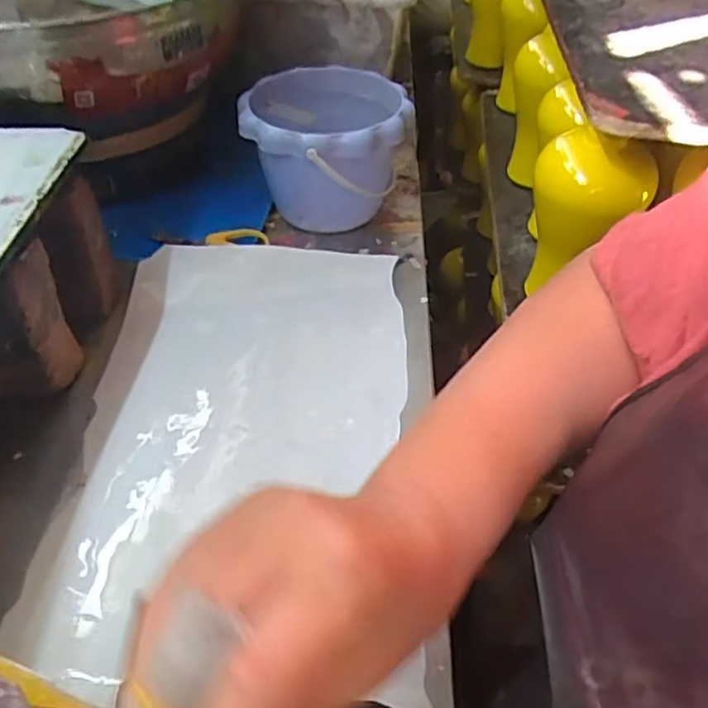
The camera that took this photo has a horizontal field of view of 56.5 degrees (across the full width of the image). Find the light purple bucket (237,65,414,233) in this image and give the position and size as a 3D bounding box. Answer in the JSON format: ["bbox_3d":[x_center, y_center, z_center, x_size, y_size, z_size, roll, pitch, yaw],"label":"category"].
[{"bbox_3d":[-0.027,-0.187,0.622,0.143,0.111,0.149,0,46,0],"label":"light purple bucket"}]

